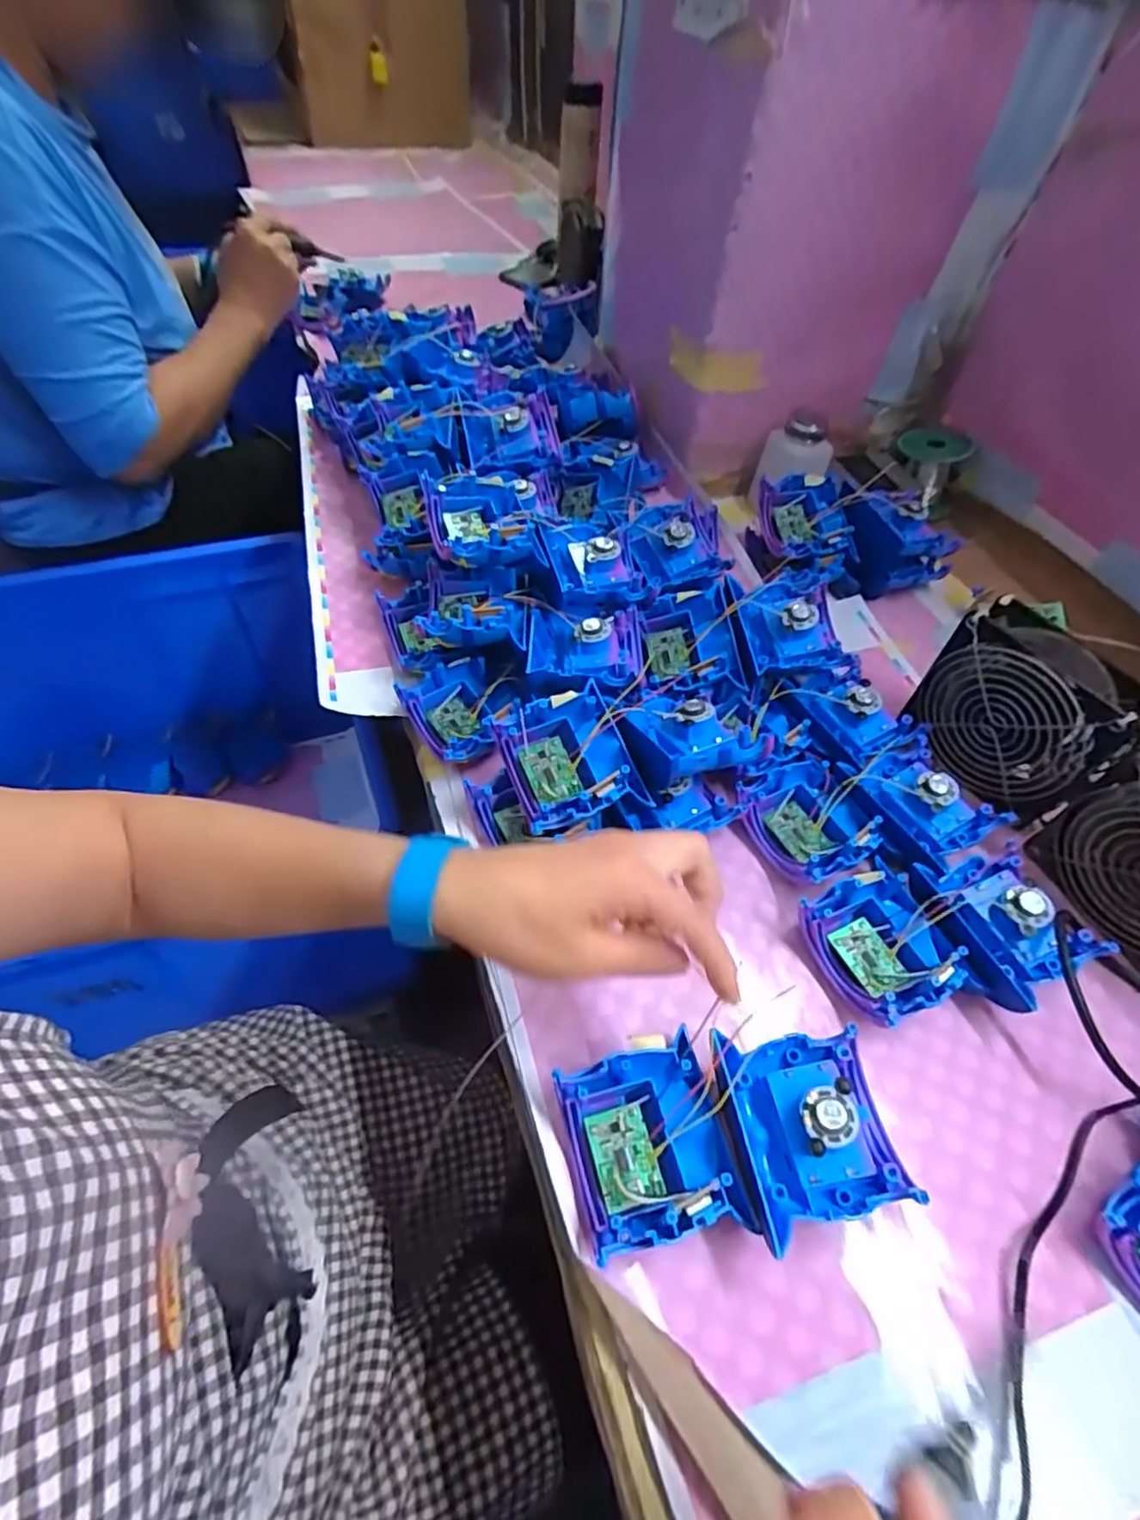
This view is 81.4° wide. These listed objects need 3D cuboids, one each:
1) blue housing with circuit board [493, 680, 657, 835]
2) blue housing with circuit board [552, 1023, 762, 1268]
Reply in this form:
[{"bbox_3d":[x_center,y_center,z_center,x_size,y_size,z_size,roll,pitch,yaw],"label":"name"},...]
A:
[{"bbox_3d":[0.000,0.004,0.430,0.073,0.053,0.079,-20,57,-19],"label":"blue housing with circuit board"},{"bbox_3d":[0.040,0.190,0.333,0.079,0.035,0.088,-10,54,-12],"label":"blue housing with circuit board"}]

